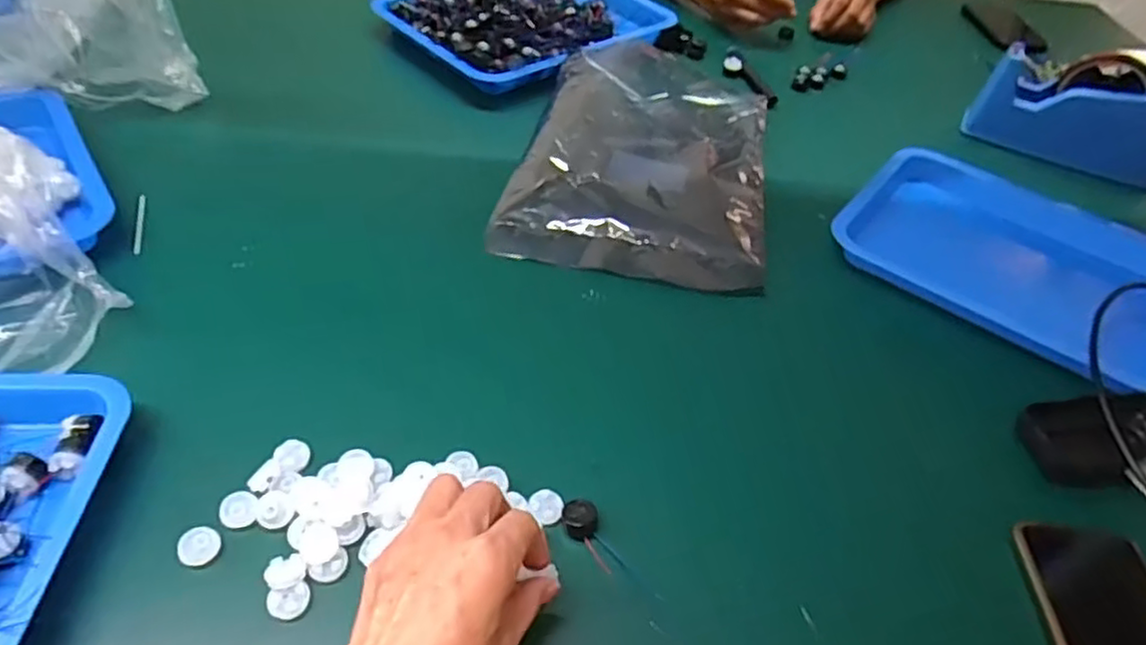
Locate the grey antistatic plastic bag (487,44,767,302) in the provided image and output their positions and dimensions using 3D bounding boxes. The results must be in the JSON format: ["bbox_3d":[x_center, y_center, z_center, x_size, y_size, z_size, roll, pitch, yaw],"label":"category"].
[{"bbox_3d":[0.078,-0.182,0.694,0.238,0.043,0.379,12,46,4],"label":"grey antistatic plastic bag"}]

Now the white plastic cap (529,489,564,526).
[{"bbox_3d":[-0.015,0.111,0.421,0.024,0.004,0.020,37,53,25],"label":"white plastic cap"}]

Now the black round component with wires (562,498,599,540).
[{"bbox_3d":[0.005,0.118,0.414,0.020,0.010,0.021,4,46,-4],"label":"black round component with wires"}]

